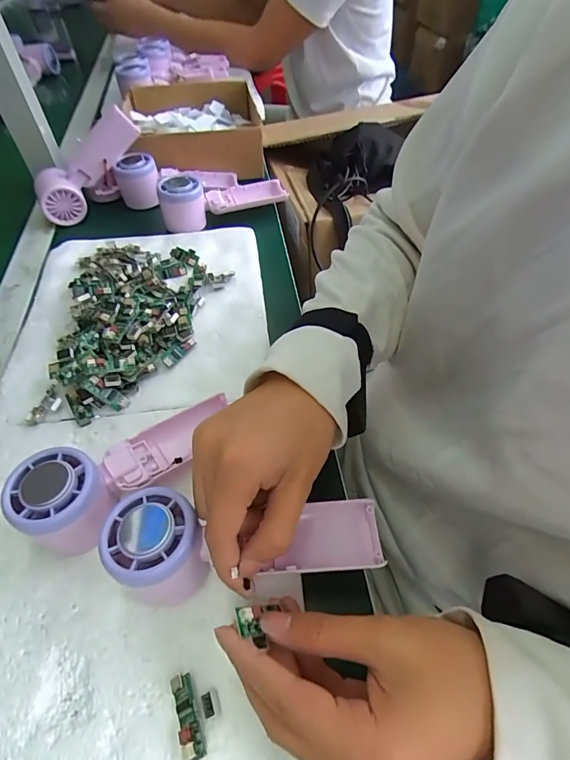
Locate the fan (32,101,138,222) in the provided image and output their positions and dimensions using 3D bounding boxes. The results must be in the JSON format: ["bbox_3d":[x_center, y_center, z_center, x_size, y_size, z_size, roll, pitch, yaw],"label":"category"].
[{"bbox_3d":[-0.262,-0.283,0.550,0.165,0.054,0.048,-45,59,8],"label":"fan"}]

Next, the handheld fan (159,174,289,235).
[{"bbox_3d":[-0.081,-0.244,0.551,0.166,0.049,0.055,-21,55,-16],"label":"handheld fan"}]

